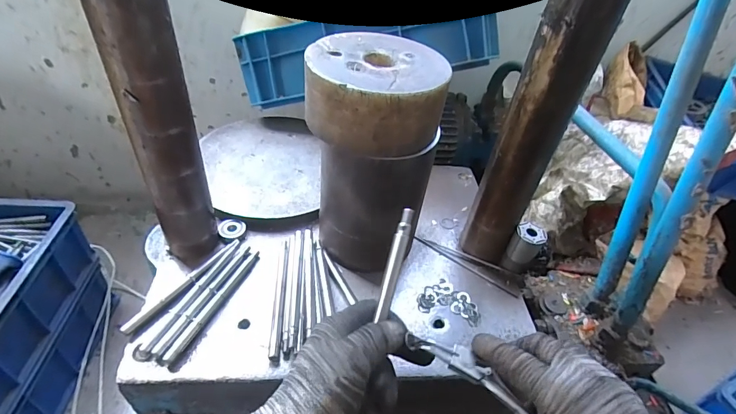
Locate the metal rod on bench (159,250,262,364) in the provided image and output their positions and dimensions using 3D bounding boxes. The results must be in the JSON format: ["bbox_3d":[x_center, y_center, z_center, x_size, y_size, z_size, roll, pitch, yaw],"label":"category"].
[{"bbox_3d":[-0.174,0.110,0.468,0.012,0.010,0.164,20,43,13],"label":"metal rod on bench"}]

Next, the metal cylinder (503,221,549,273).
[{"bbox_3d":[0.205,0.058,0.532,0.035,0.075,0.031,32,47,24],"label":"metal cylinder"}]

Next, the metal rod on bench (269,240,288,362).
[{"bbox_3d":[-0.105,0.103,0.482,0.011,0.008,0.166,1,43,-8],"label":"metal rod on bench"}]

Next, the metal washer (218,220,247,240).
[{"bbox_3d":[-0.183,0.030,0.547,0.034,0.005,0.030,11,60,-2],"label":"metal washer"}]

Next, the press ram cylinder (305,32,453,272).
[{"bbox_3d":[-0.002,-0.053,0.487,0.140,0.250,0.138,-3,43,-12],"label":"press ram cylinder"}]

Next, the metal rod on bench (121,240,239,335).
[{"bbox_3d":[-0.211,0.089,0.472,0.015,0.010,0.157,27,46,20],"label":"metal rod on bench"}]

